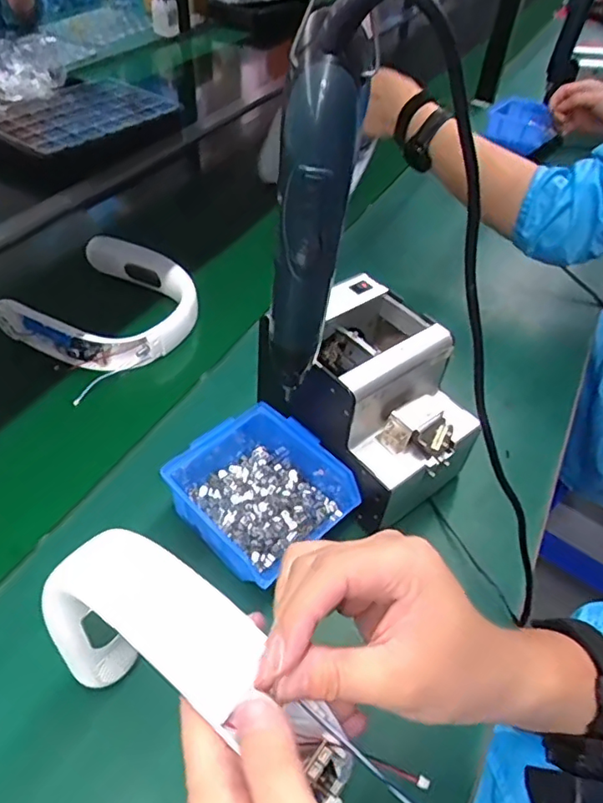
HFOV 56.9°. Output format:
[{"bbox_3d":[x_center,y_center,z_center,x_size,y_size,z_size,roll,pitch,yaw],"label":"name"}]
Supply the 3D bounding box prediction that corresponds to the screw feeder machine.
[{"bbox_3d":[0.065,-0.005,0.520,0.134,0.130,0.170,-31,56,-30],"label":"screw feeder machine"}]

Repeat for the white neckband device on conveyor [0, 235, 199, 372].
[{"bbox_3d":[-0.237,-0.123,0.697,0.205,0.052,0.190,23,49,16],"label":"white neckband device on conveyor"}]

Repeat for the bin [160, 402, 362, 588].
[{"bbox_3d":[-0.040,0.080,0.502,0.127,0.063,0.147,-30,56,-29],"label":"bin"}]

